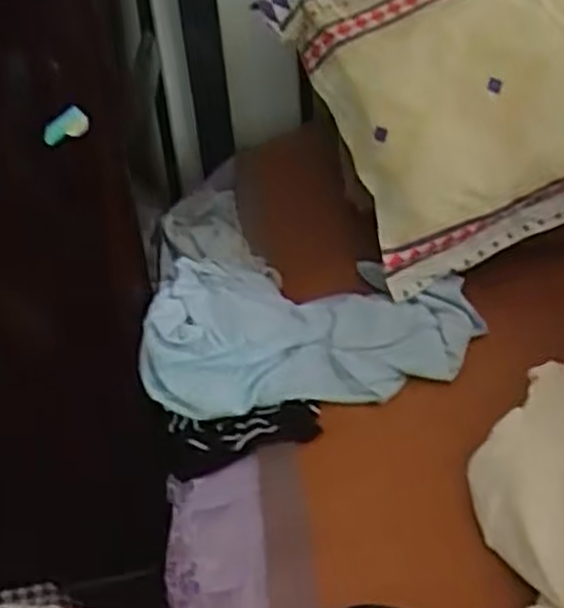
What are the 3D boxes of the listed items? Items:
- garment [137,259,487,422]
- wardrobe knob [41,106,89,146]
[{"bbox_3d":[0.032,0.019,0.873,0.351,0.083,0.191,-3,37,4],"label":"garment"},{"bbox_3d":[-0.186,-0.151,0.686,0.052,0.023,0.013,-17,26,36],"label":"wardrobe knob"}]

